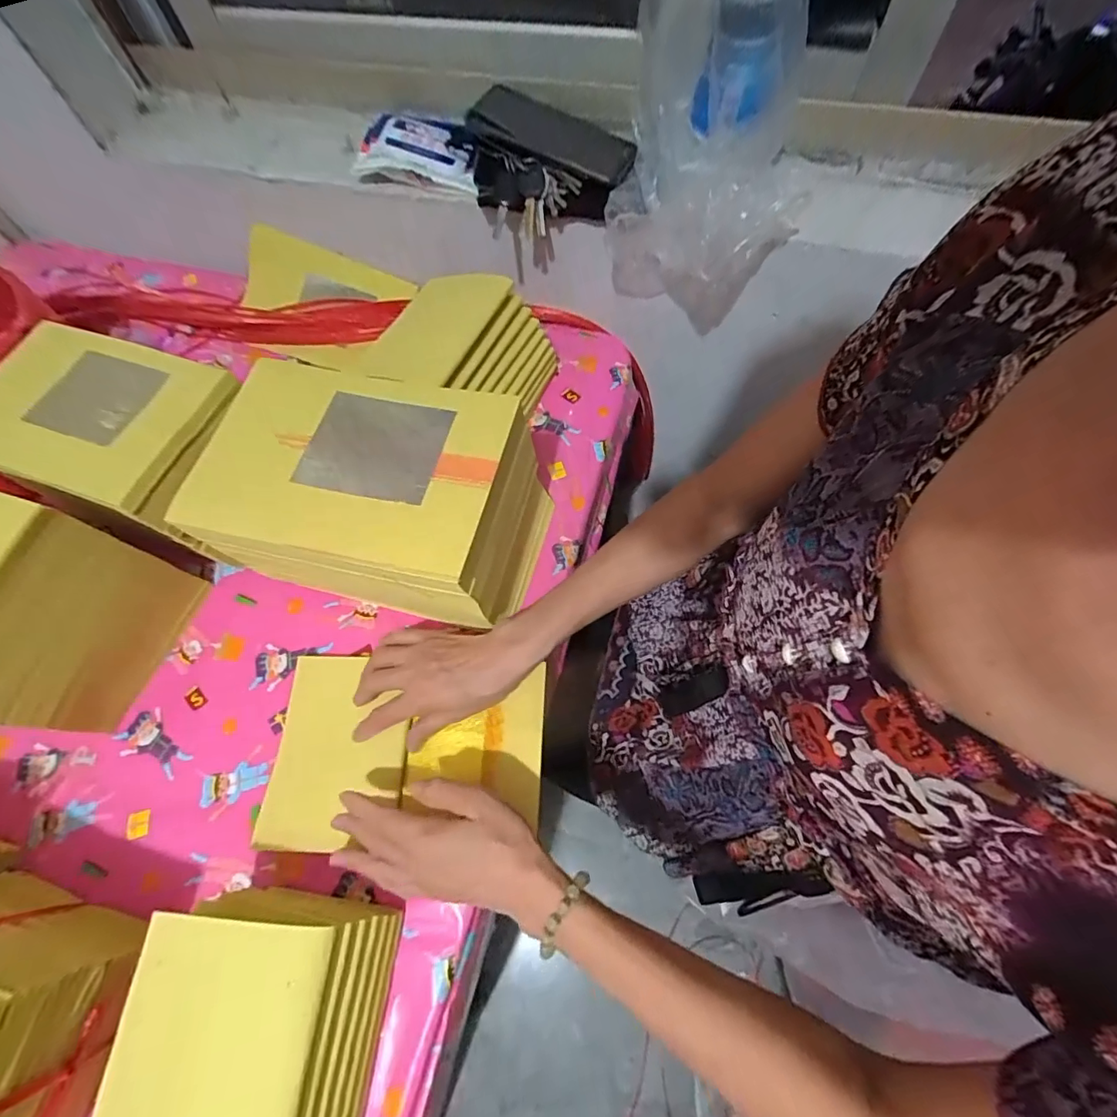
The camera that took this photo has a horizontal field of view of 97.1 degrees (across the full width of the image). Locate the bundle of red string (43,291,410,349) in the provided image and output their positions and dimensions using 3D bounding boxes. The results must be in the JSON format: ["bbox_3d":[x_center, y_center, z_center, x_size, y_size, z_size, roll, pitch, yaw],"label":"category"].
[{"bbox_3d":[-0.467,-0.348,0.688,0.512,0.044,0.090,6,66,6],"label":"bundle of red string"}]

